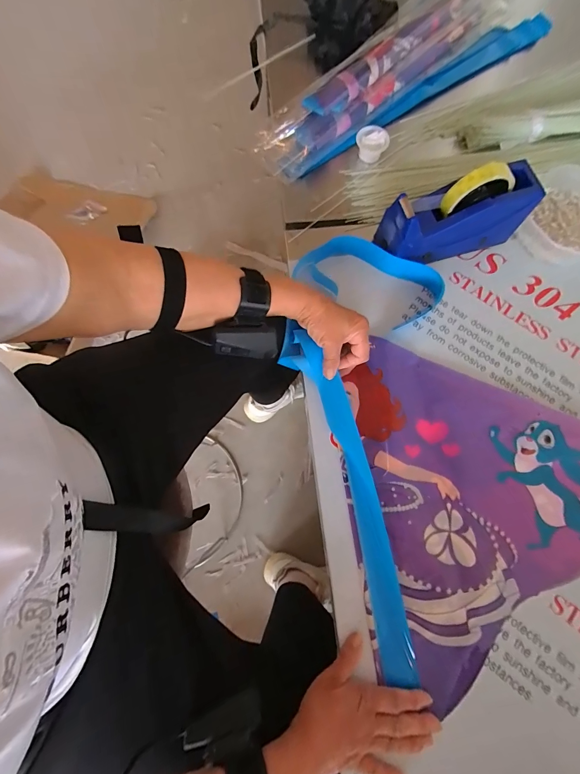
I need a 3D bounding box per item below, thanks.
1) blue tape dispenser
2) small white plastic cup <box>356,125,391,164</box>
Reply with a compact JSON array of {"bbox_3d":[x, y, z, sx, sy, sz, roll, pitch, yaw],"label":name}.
[{"bbox_3d":[0.237,-0.243,0.465,0.203,0.117,0.065,-15,76,-3],"label":"blue tape dispenser"},{"bbox_3d":[0.137,-0.408,0.552,0.053,0.034,0.042,18,77,5],"label":"small white plastic cup"}]

